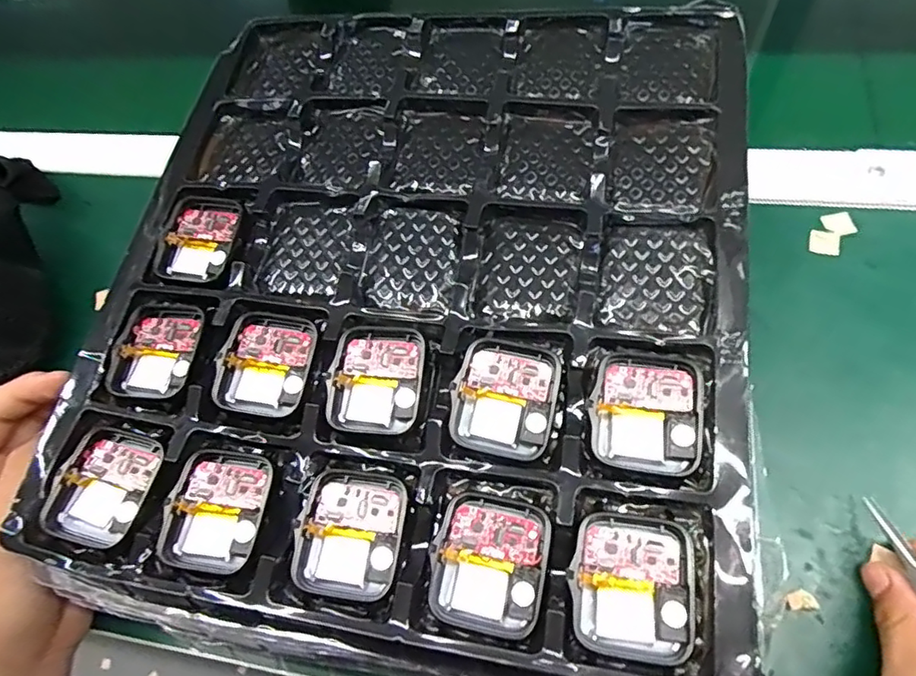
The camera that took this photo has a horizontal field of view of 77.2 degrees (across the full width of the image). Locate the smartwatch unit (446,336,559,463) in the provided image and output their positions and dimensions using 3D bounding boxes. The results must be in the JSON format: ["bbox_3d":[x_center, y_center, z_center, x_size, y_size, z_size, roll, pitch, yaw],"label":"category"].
[{"bbox_3d":[0.018,0.022,0.215,0.036,0.015,0.042,9,65,13],"label":"smartwatch unit"}]

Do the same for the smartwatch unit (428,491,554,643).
[{"bbox_3d":[0.011,0.076,0.194,0.037,0.011,0.042,11,65,14],"label":"smartwatch unit"}]

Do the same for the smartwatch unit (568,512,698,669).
[{"bbox_3d":[0.056,0.080,0.185,0.037,0.012,0.041,4,64,11],"label":"smartwatch unit"}]

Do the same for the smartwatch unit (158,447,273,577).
[{"bbox_3d":[-0.088,0.064,0.213,0.035,0.008,0.043,5,64,11],"label":"smartwatch unit"}]

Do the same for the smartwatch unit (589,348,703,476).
[{"bbox_3d":[0.067,0.026,0.205,0.037,0.012,0.040,8,64,12],"label":"smartwatch unit"}]

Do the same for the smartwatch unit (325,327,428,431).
[{"bbox_3d":[-0.031,0.015,0.226,0.037,0.013,0.040,-1,63,8],"label":"smartwatch unit"}]

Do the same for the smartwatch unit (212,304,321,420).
[{"bbox_3d":[-0.078,0.010,0.234,0.036,0.010,0.043,7,64,12],"label":"smartwatch unit"}]

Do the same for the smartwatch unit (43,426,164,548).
[{"bbox_3d":[-0.137,0.057,0.223,0.034,0.010,0.042,11,65,14],"label":"smartwatch unit"}]

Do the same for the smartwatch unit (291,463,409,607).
[{"bbox_3d":[-0.038,0.069,0.206,0.036,0.010,0.044,5,64,11],"label":"smartwatch unit"}]

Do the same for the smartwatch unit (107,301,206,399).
[{"bbox_3d":[-0.128,0.006,0.246,0.033,0.012,0.041,4,64,11],"label":"smartwatch unit"}]

